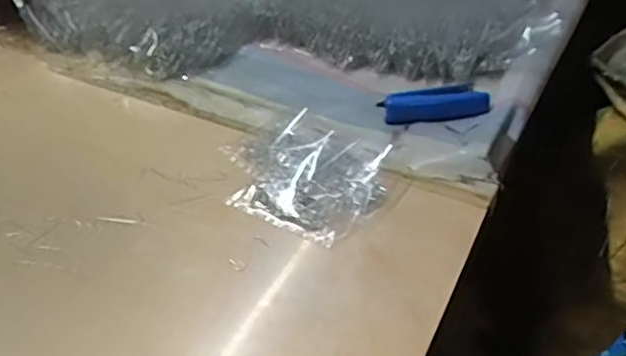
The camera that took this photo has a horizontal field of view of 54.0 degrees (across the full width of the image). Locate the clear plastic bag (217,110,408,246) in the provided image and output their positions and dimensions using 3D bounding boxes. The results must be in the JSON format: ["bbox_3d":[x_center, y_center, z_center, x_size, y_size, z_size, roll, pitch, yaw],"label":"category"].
[{"bbox_3d":[0.002,-0.010,0.512,0.136,0.017,0.139,23,42,22],"label":"clear plastic bag"}]

